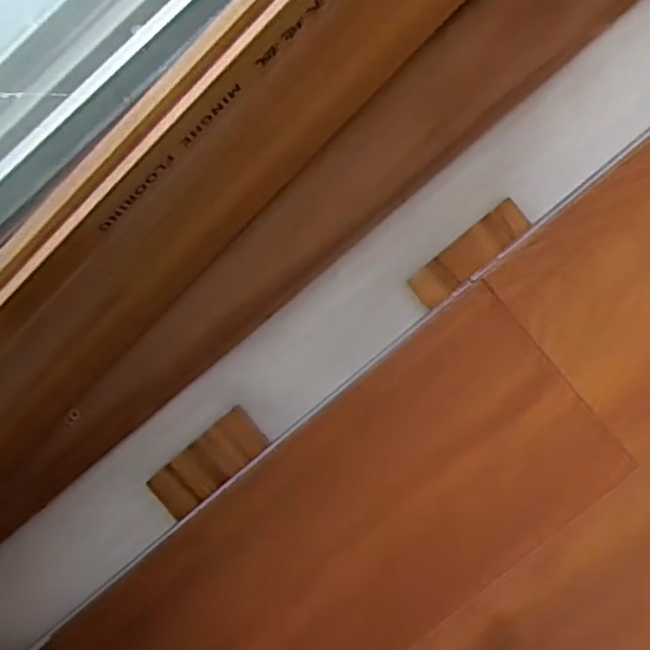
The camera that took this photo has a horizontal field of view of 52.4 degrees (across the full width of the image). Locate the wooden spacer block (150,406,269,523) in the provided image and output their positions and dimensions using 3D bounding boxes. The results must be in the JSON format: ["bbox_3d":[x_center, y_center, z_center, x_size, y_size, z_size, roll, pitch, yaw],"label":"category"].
[{"bbox_3d":[-0.079,0.093,0.447,0.080,0.012,0.033,-40,92,6],"label":"wooden spacer block"}]

